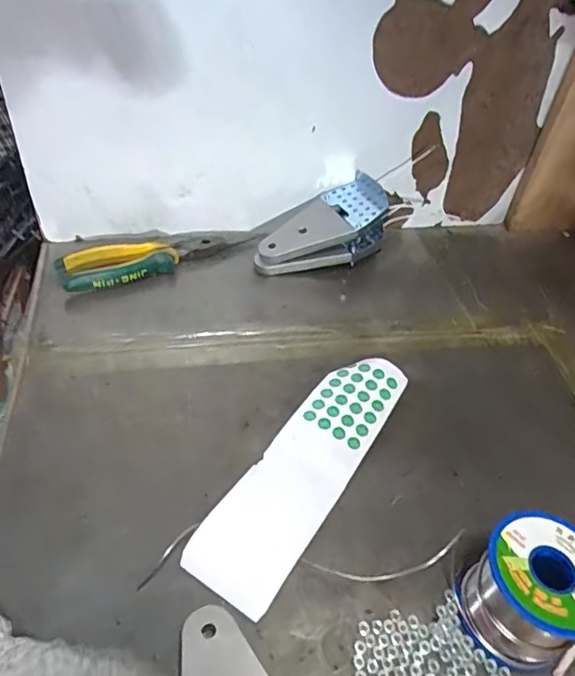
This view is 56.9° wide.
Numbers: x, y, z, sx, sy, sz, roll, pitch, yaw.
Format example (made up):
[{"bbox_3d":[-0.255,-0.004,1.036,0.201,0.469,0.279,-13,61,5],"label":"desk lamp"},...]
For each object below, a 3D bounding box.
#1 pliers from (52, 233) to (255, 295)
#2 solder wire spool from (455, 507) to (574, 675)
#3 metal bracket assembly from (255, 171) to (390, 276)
[{"bbox_3d":[-0.132,-0.087,0.546,0.193,0.026,0.059,-19,49,-24],"label":"pliers"},{"bbox_3d":[0.140,0.145,0.307,0.065,0.063,0.067,-13,47,-20],"label":"solder wire spool"},{"bbox_3d":[0.036,-0.111,0.569,0.155,0.045,0.077,-28,58,-5],"label":"metal bracket assembly"}]

